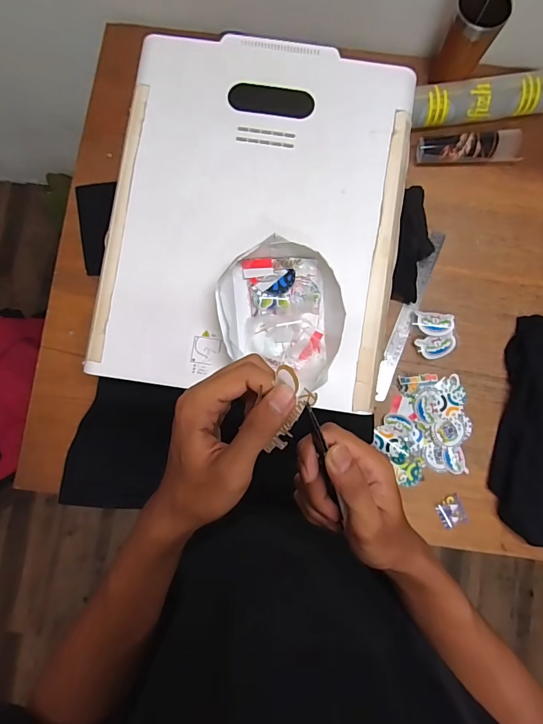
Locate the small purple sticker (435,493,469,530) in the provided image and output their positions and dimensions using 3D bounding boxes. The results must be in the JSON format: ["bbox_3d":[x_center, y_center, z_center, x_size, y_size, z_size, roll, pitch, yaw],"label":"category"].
[{"bbox_3d":[0.308,0.256,0.675,0.043,0.005,0.049,-25,84,-3],"label":"small purple sticker"}]

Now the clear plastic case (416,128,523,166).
[{"bbox_3d":[0.351,-0.380,0.704,0.180,0.050,0.052,3,83,0],"label":"clear plastic case"}]

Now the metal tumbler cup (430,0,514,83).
[{"bbox_3d":[0.327,-0.537,0.663,0.075,0.140,0.065,24,84,3],"label":"metal tumbler cup"}]

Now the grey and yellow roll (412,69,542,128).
[{"bbox_3d":[0.373,-0.465,0.700,0.245,0.054,0.065,-6,83,-1],"label":"grey and yellow roll"}]

